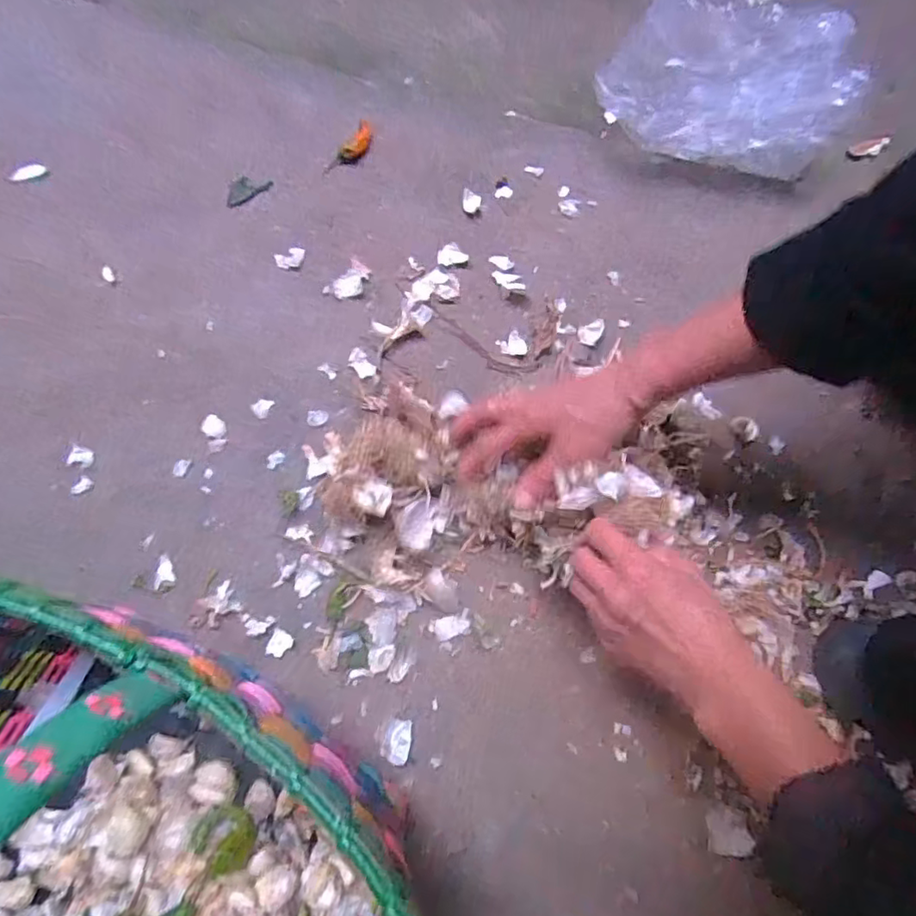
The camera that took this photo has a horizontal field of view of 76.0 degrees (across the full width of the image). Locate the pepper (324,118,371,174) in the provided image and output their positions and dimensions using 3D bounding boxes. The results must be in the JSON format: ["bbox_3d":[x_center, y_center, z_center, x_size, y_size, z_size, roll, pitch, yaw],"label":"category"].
[{"bbox_3d":[-0.110,-0.325,0.615,0.024,0.018,0.072,33,75,8],"label":"pepper"}]

